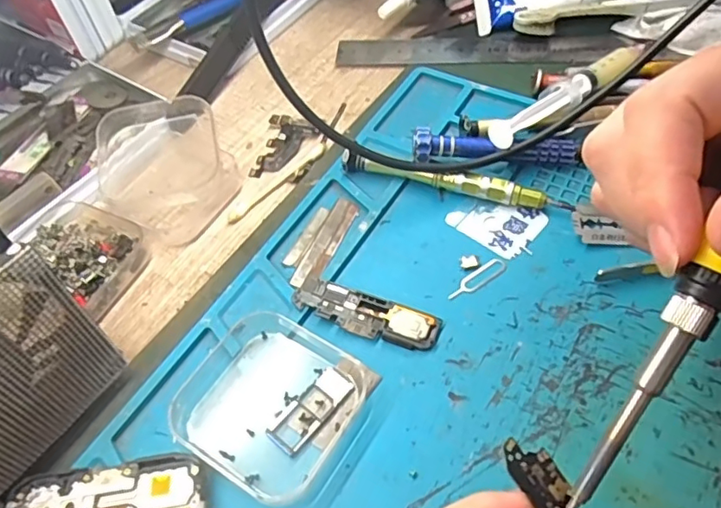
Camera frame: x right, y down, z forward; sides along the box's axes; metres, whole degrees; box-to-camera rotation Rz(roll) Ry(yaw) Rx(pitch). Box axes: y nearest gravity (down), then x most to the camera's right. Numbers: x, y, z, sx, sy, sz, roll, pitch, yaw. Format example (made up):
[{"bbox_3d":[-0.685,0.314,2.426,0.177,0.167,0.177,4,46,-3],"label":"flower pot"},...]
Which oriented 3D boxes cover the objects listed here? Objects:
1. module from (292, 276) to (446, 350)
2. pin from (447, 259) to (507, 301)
[{"bbox_3d":[0.002,0.027,0.256,0.065,0.004,0.020,18,56,17],"label":"module"},{"bbox_3d":[0.054,0.012,0.265,0.033,0.004,0.009,-32,61,-17],"label":"pin"}]

